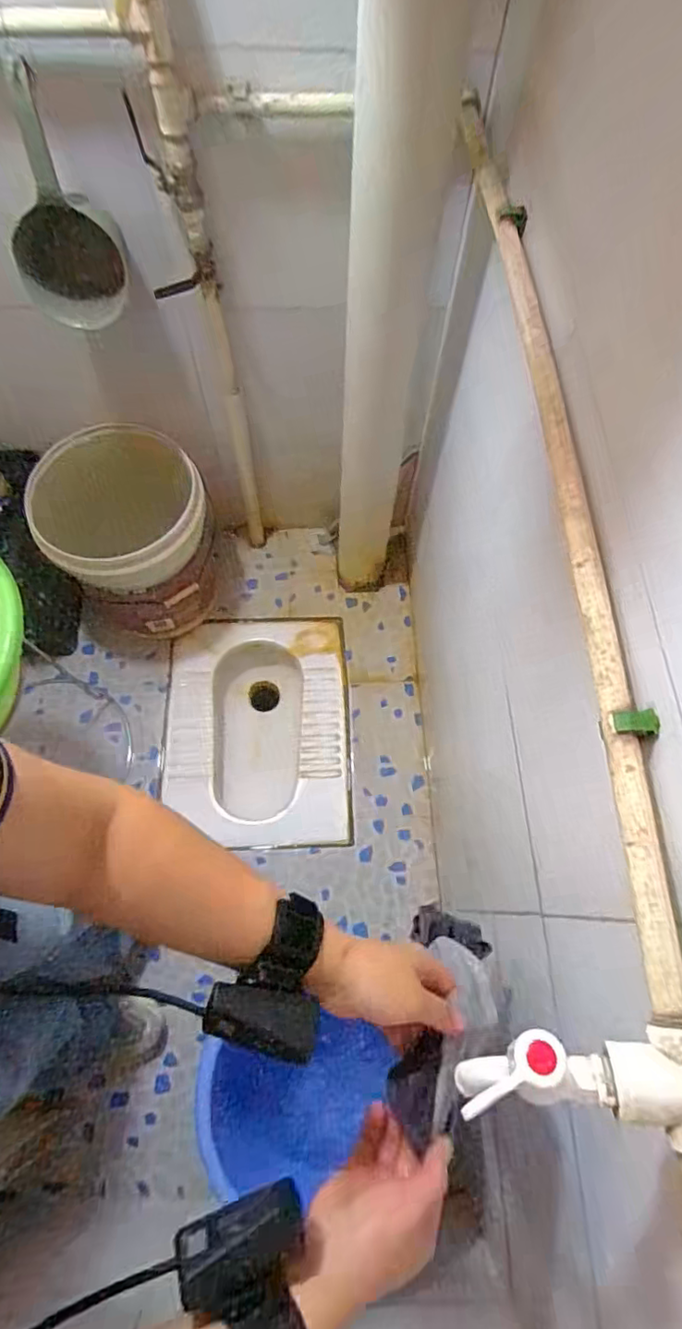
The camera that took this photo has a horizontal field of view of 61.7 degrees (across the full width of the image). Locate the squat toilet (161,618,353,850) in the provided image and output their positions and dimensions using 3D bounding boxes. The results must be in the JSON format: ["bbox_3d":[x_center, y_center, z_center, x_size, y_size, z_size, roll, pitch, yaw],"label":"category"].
[{"bbox_3d":[-0.168,0.163,1.351,0.371,0.212,0.519,-1,67,-2],"label":"squat toilet"}]

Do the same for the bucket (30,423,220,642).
[{"bbox_3d":[-0.416,-0.246,1.200,0.312,0.360,0.309,-30,71,-13],"label":"bucket"}]

